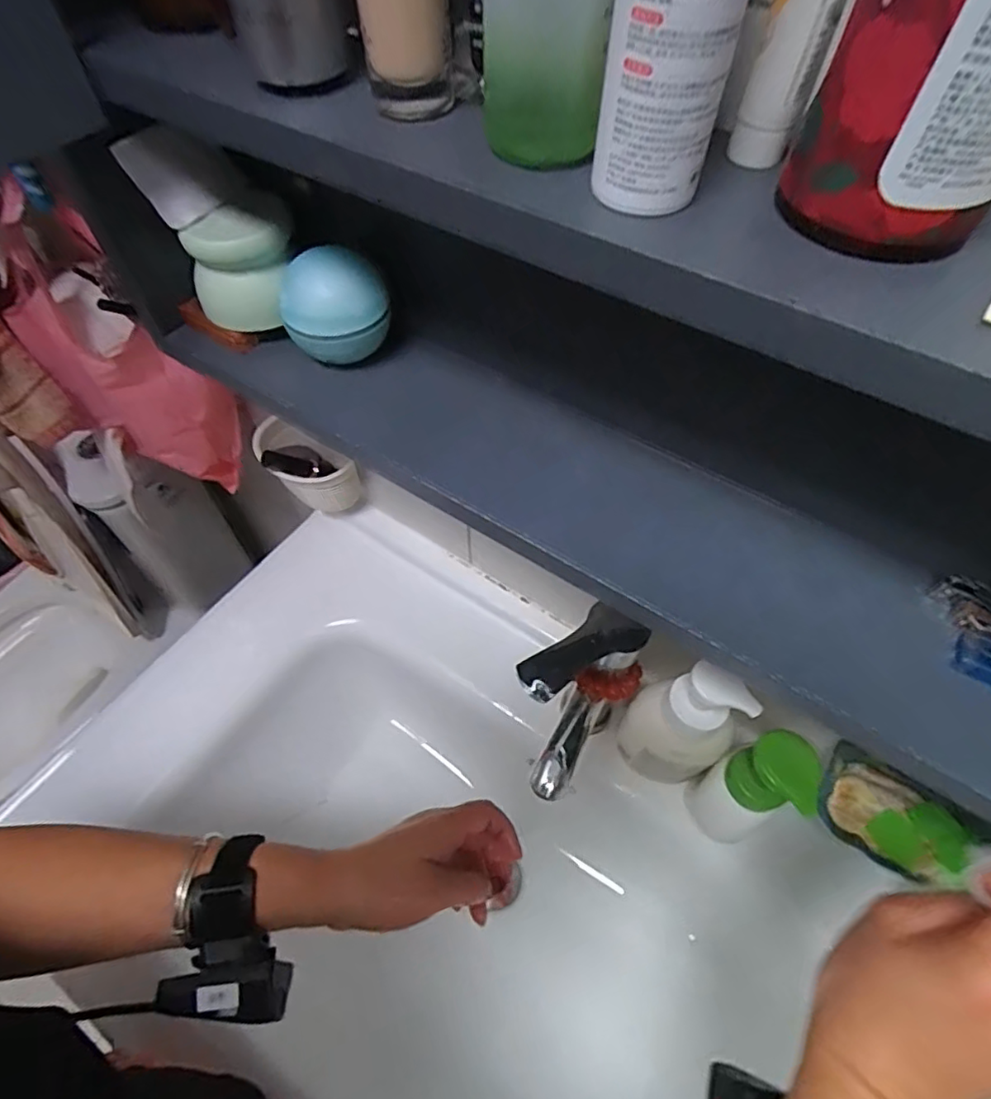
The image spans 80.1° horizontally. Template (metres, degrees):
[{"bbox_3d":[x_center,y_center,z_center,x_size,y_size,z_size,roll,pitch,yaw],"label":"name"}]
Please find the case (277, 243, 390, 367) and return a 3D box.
[{"bbox_3d":[-0.102,-0.150,0.380,0.062,0.073,0.058,0,58,-1],"label":"case"}]

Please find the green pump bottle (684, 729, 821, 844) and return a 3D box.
[{"bbox_3d":[0.198,0.192,0.466,0.053,0.138,0.058,-25,61,-16],"label":"green pump bottle"}]

